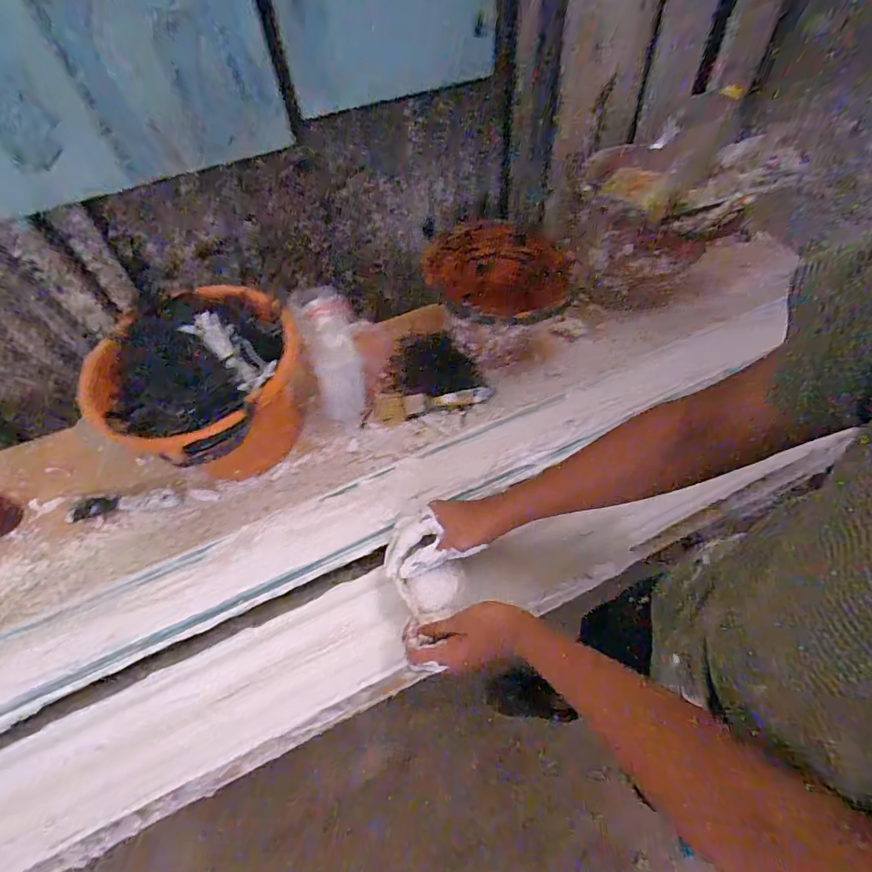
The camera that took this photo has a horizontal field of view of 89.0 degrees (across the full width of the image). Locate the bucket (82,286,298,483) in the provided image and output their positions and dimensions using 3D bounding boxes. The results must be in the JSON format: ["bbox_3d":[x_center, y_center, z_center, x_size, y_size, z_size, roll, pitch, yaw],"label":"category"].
[{"bbox_3d":[-0.338,-0.062,0.660,0.262,0.217,0.206,-5,59,-1],"label":"bucket"}]

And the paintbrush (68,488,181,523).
[{"bbox_3d":[-0.474,0.103,0.676,0.167,0.014,0.031,-9,59,-3],"label":"paintbrush"}]

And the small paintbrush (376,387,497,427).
[{"bbox_3d":[-0.006,-0.052,0.765,0.204,0.017,0.053,-4,95,-4],"label":"small paintbrush"}]

